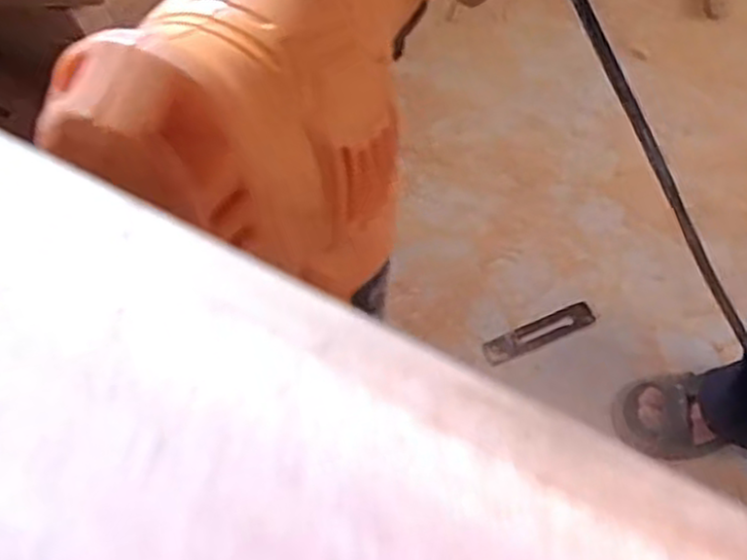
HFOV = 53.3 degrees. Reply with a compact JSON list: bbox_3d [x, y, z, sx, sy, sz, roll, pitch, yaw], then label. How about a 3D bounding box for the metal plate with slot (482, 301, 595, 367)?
[{"bbox_3d":[0.243,0.077,1.098,0.174,0.004,0.041,-23,61,-6],"label":"metal plate with slot"}]

